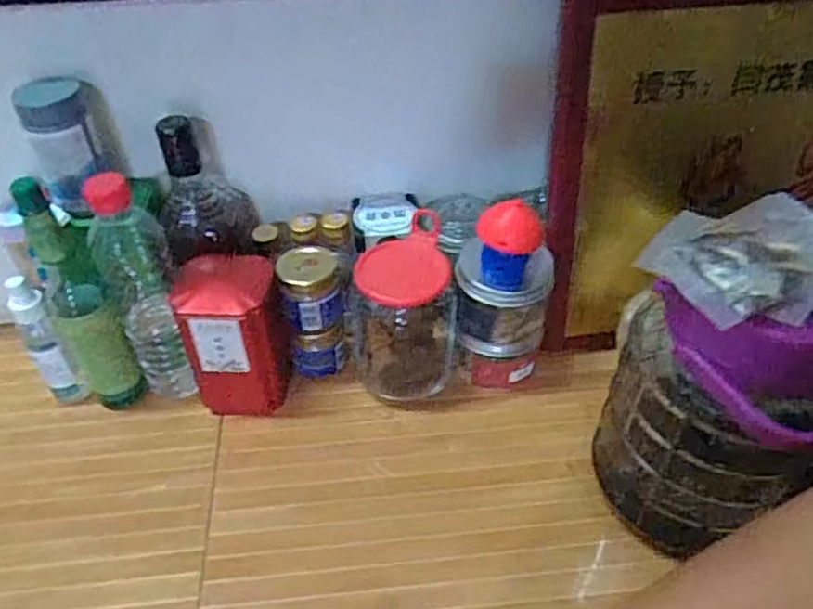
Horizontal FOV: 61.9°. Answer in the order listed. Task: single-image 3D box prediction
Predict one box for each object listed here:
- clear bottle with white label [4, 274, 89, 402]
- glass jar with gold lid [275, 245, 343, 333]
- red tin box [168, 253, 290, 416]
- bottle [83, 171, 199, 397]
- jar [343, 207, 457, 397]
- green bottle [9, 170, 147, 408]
[{"bbox_3d":[-0.328,0.037,0.618,0.031,0.146,0.032,-33,52,-29],"label":"clear bottle with white label"},{"bbox_3d":[-0.089,-0.017,0.626,0.055,0.065,0.057,-12,44,-11],"label":"glass jar with gold lid"},{"bbox_3d":[-0.153,0.029,0.625,0.092,0.135,0.087,-10,44,-9],"label":"red tin box"},{"bbox_3d":[-0.229,-0.011,0.598,0.059,0.228,0.065,-21,47,-20],"label":"bottle"},{"bbox_3d":[-0.007,0.008,0.631,0.093,0.140,0.098,-1,43,1],"label":"jar"},{"bbox_3d":[-0.287,-0.003,0.592,0.054,0.235,0.065,-30,50,-27],"label":"green bottle"}]

